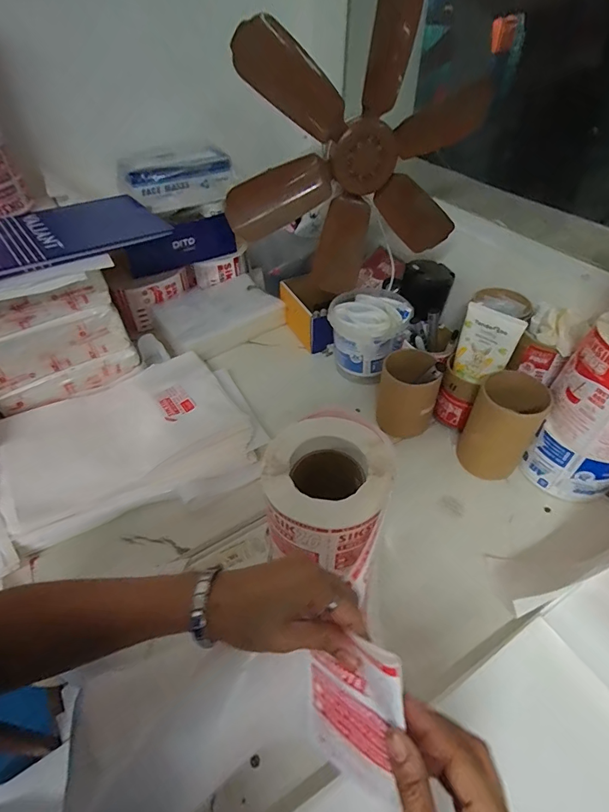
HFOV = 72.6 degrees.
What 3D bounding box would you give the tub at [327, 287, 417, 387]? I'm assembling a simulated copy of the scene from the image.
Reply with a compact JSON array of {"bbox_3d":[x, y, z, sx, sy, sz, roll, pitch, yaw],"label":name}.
[{"bbox_3d":[0.103,-0.120,0.699,0.119,0.116,0.130,-1,45,1],"label":"tub"}]

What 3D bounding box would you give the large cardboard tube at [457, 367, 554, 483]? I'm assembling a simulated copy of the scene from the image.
[{"bbox_3d":[0.254,0.032,0.541,0.077,0.133,0.091,29,53,27],"label":"large cardboard tube"}]

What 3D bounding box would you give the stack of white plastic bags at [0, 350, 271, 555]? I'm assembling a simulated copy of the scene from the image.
[{"bbox_3d":[-0.248,0.044,0.600,0.342,0.046,0.261,-21,48,-18],"label":"stack of white plastic bags"}]

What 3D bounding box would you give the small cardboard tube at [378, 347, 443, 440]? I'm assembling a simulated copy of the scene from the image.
[{"bbox_3d":[0.152,-0.020,0.608,0.081,0.111,0.081,12,47,14],"label":"small cardboard tube"}]

